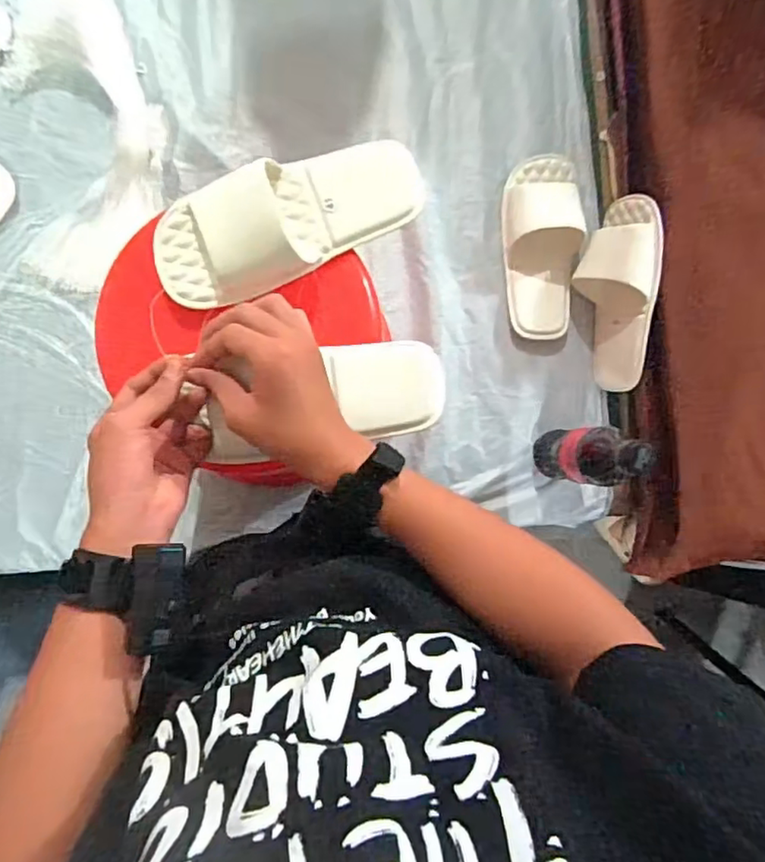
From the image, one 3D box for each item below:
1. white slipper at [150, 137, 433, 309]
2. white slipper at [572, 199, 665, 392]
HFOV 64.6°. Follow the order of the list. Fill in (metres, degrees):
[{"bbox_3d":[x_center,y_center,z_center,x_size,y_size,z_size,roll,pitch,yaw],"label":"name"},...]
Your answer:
[{"bbox_3d":[-0.078,-0.182,0.500,0.230,0.053,0.100,-28,90,-4],"label":"white slipper"},{"bbox_3d":[0.299,-0.168,0.748,0.055,0.111,0.233,-9,94,-28],"label":"white slipper"}]

